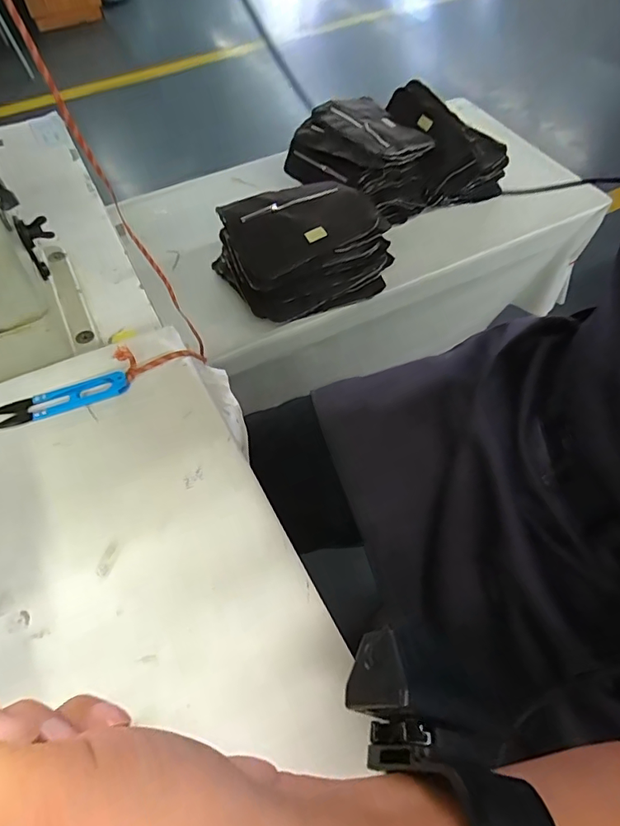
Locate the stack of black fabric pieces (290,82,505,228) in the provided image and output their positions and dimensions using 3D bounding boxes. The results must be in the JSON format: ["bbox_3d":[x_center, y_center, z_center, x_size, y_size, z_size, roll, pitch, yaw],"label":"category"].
[{"bbox_3d":[0.151,-0.446,0.848,0.324,0.117,0.217,-23,56,-13],"label":"stack of black fabric pieces"}]

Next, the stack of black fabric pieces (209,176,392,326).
[{"bbox_3d":[-0.006,-0.246,0.719,0.242,0.115,0.153,-21,56,-12],"label":"stack of black fabric pieces"}]

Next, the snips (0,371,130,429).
[{"bbox_3d":[-0.184,-0.010,0.357,0.101,0.009,0.021,-17,57,-9],"label":"snips"}]

